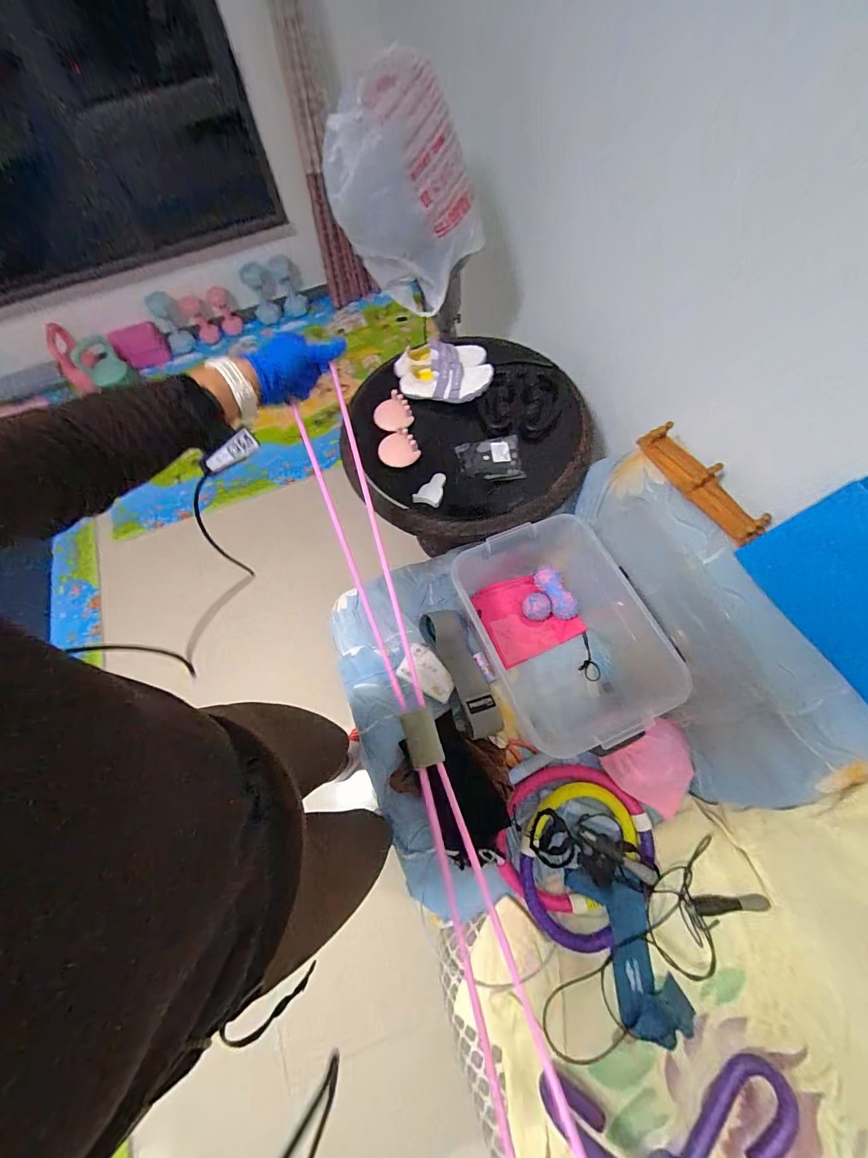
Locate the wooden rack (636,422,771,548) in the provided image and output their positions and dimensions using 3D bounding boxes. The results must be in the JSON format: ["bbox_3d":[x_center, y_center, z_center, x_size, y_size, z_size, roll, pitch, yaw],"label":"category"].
[{"bbox_3d":[0.544,-0.201,0.823,0.069,0.044,0.295,-29,68,-10],"label":"wooden rack"}]

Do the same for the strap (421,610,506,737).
[{"bbox_3d":[0.067,0.222,0.982,0.101,0.050,0.321,-22,67,-7],"label":"strap"}]

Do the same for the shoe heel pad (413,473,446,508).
[{"bbox_3d":[-0.010,-0.215,0.964,0.065,0.021,0.085,9,67,7],"label":"shoe heel pad"}]

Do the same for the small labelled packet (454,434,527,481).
[{"bbox_3d":[0.135,-0.289,0.974,0.149,0.031,0.117,-7,66,0],"label":"small labelled packet"}]

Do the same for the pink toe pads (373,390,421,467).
[{"bbox_3d":[-0.098,-0.379,1.023,0.098,0.019,0.207,-9,80,-1],"label":"pink toe pads"}]

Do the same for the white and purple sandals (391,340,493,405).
[{"bbox_3d":[0.024,-0.561,1.084,0.259,0.062,0.179,4,66,5],"label":"white and purple sandals"}]

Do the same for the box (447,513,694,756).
[{"bbox_3d":[0.296,0.123,0.937,0.383,0.208,0.481,-22,67,-7],"label":"box"}]

